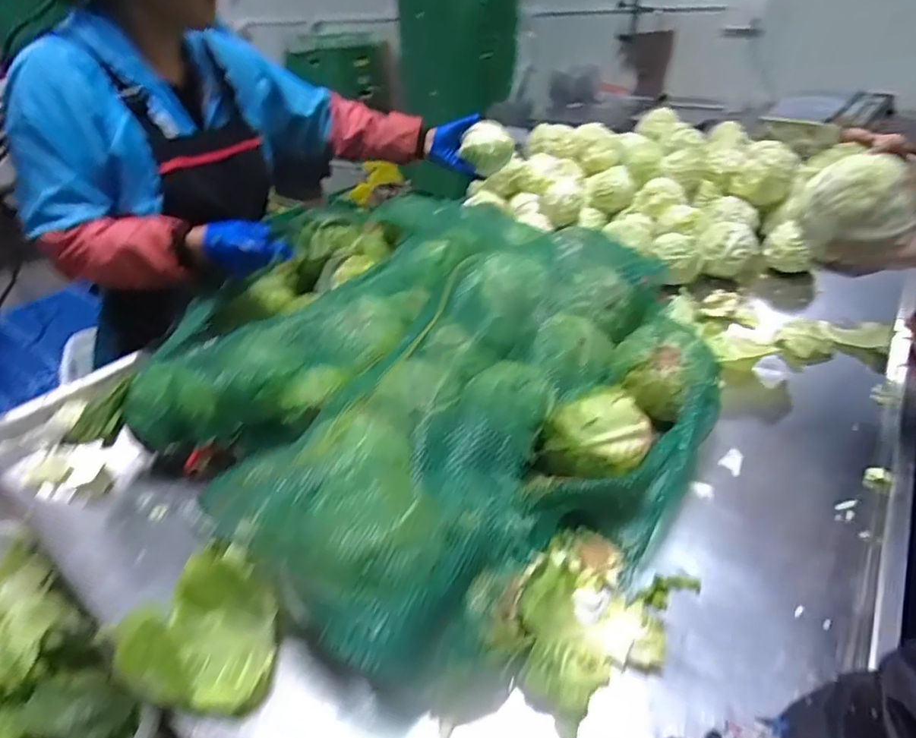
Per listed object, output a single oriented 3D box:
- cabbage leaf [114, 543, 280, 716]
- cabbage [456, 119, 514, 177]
[{"bbox_3d":[-0.261,0.262,0.508,0.152,0.074,0.123,0,37,5],"label":"cabbage leaf"},{"bbox_3d":[0.069,-0.498,1.144,0.110,0.100,0.086,1,37,7],"label":"cabbage"}]

